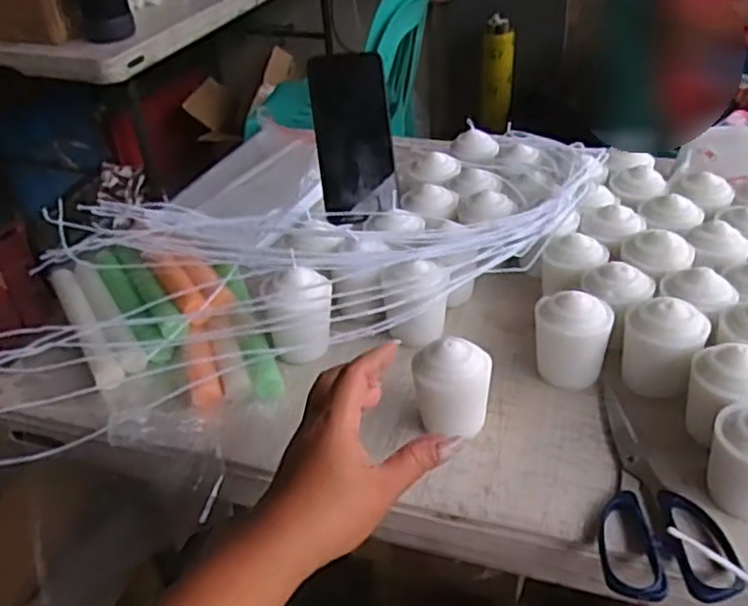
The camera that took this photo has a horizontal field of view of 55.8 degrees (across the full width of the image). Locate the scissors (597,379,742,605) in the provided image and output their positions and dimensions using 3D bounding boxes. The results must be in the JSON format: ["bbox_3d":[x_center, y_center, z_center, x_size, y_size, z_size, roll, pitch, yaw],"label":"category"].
[{"bbox_3d":[0.184,0.118,0.478,0.077,0.010,0.173,0,37,7],"label":"scissors"}]

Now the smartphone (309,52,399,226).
[{"bbox_3d":[-0.018,-0.163,0.705,0.076,0.161,0.011,-8,10,-10],"label":"smartphone"}]

